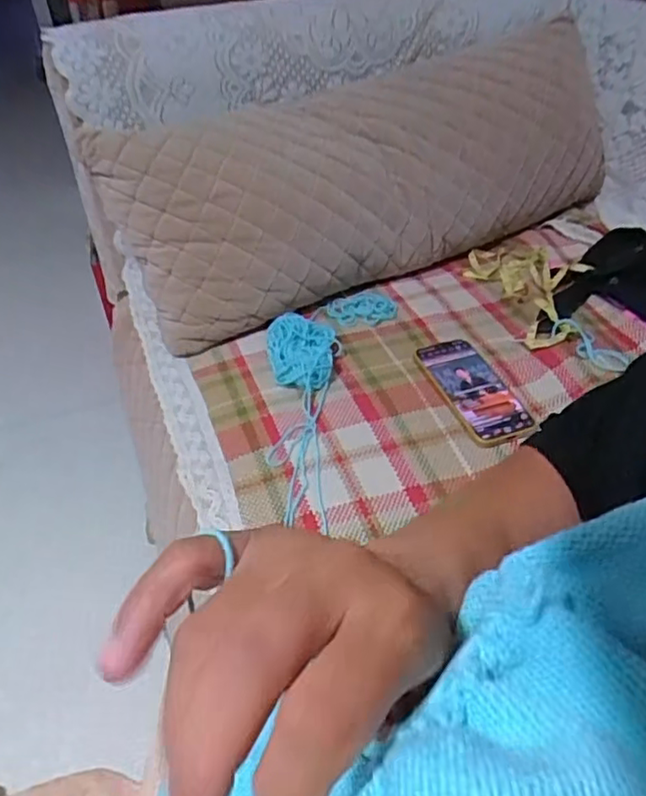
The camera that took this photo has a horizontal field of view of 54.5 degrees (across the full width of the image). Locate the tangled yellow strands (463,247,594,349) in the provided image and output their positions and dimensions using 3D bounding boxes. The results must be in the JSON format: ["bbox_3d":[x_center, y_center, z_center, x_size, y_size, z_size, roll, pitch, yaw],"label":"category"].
[{"bbox_3d":[0.267,-0.149,0.861,0.163,0.030,0.217,16,43,20],"label":"tangled yellow strands"}]

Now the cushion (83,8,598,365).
[{"bbox_3d":[0.087,-0.336,0.898,0.781,0.225,0.253,-20,44,-20],"label":"cushion"}]

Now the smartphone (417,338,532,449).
[{"bbox_3d":[0.170,-0.011,0.724,0.080,0.014,0.165,-15,42,-14],"label":"smartphone"}]

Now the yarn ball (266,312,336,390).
[{"bbox_3d":[-0.028,-0.061,0.746,0.078,0.034,0.121,2,41,5],"label":"yarn ball"}]

